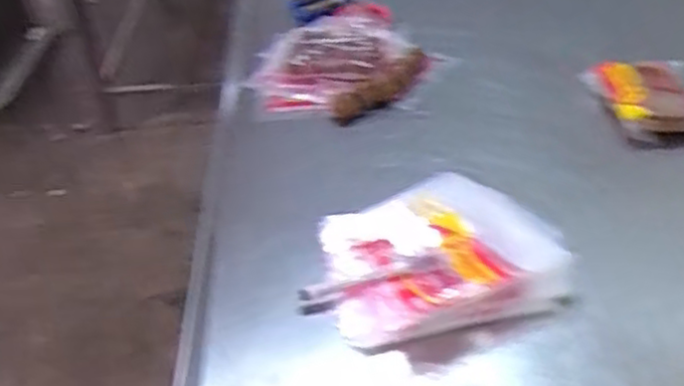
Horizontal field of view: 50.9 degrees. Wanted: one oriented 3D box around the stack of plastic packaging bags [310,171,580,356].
[{"bbox_3d":[0.089,0.052,0.700,0.228,0.033,0.207,-13,38,-10],"label":"stack of plastic packaging bags"}]

